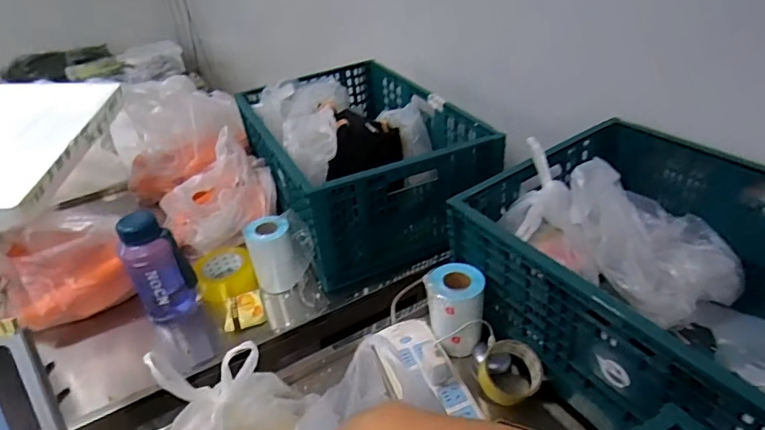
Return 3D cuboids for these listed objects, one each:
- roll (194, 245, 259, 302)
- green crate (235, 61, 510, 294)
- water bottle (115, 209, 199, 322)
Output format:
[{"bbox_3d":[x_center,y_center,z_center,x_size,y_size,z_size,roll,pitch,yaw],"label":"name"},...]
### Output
[{"bbox_3d":[-0.312,0.112,0.959,0.105,0.063,0.118,-17,36,-16],"label":"roll"},{"bbox_3d":[-0.066,-0.151,1.126,0.388,0.241,0.593,-19,36,-18],"label":"green crate"},{"bbox_3d":[-0.396,0.106,0.860,0.077,0.218,0.073,6,36,18],"label":"water bottle"}]

